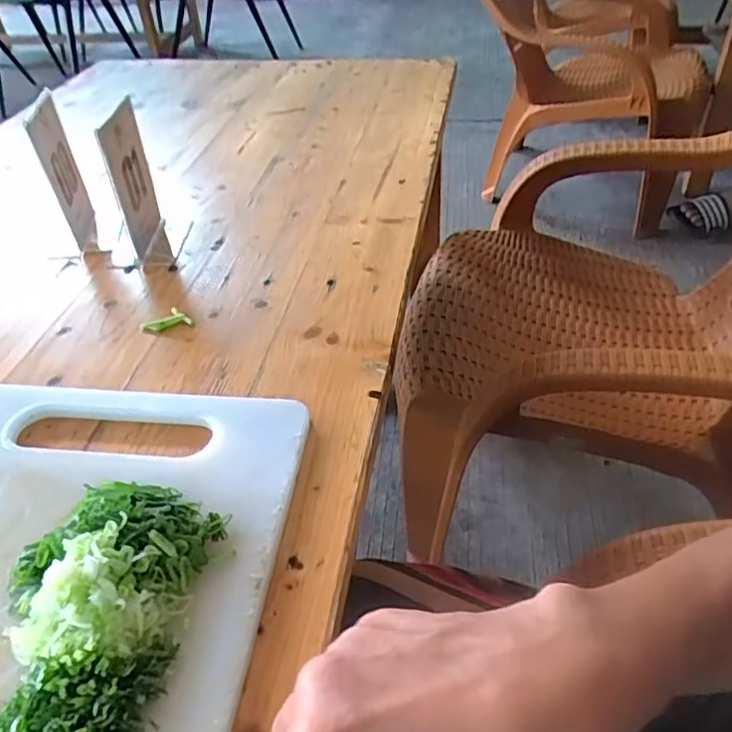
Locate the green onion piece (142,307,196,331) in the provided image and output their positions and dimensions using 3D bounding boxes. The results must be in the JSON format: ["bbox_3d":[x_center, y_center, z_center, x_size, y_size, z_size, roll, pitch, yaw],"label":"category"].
[{"bbox_3d":[-0.157,-0.036,0.489,0.040,0.007,0.017,-11,42,-7],"label":"green onion piece"}]

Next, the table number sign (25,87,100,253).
[{"bbox_3d":[-0.264,-0.167,0.549,0.009,0.124,0.059,-7,38,2],"label":"table number sign"}]

